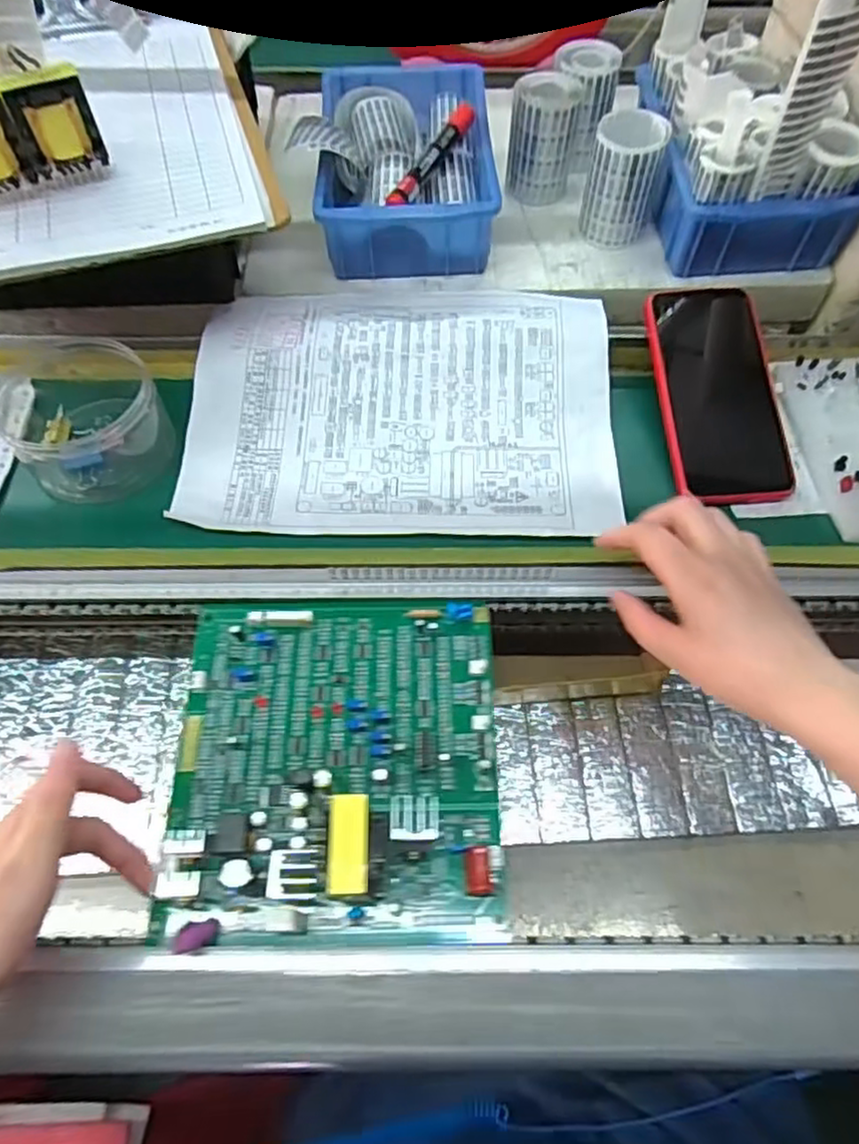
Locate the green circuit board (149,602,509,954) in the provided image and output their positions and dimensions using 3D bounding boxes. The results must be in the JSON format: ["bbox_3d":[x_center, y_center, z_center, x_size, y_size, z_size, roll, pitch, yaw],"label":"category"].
[{"bbox_3d":[-0.050,0.092,0.355,0.173,0.052,0.182,-1,60,-1],"label":"green circuit board"}]

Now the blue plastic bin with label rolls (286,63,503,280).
[{"bbox_3d":[-0.023,-0.317,0.532,0.142,0.064,0.189,1,60,0],"label":"blue plastic bin with label rolls"}]

